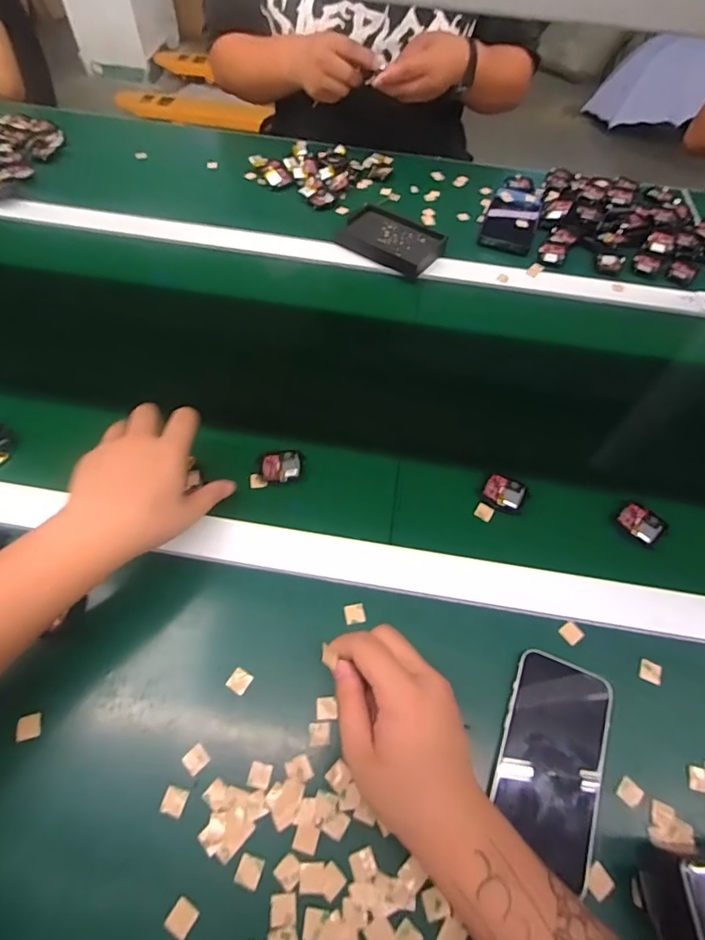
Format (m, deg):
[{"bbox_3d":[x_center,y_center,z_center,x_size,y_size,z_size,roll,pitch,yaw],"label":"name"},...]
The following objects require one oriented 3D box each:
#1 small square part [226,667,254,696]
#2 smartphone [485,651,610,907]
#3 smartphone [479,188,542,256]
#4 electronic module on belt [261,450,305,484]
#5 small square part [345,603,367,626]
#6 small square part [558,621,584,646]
[{"bbox_3d":[-0.088,0.165,0.372,0.016,0.004,0.016,28,61,14],"label":"small square part"},{"bbox_3d":[0.148,0.210,0.351,0.073,0.012,0.133,20,59,9],"label":"smartphone"},{"bbox_3d":[0.245,-0.386,0.728,0.075,0.010,0.178,18,59,8],"label":"smartphone"},{"bbox_3d":[-0.069,-0.003,0.474,0.041,0.007,0.038,0,58,-3],"label":"electronic module on belt"},{"bbox_3d":[0.002,0.123,0.405,0.017,0.005,0.017,-6,59,-7],"label":"small square part"},{"bbox_3d":[0.187,0.138,0.404,0.016,0.004,0.017,-32,65,-21],"label":"small square part"}]

